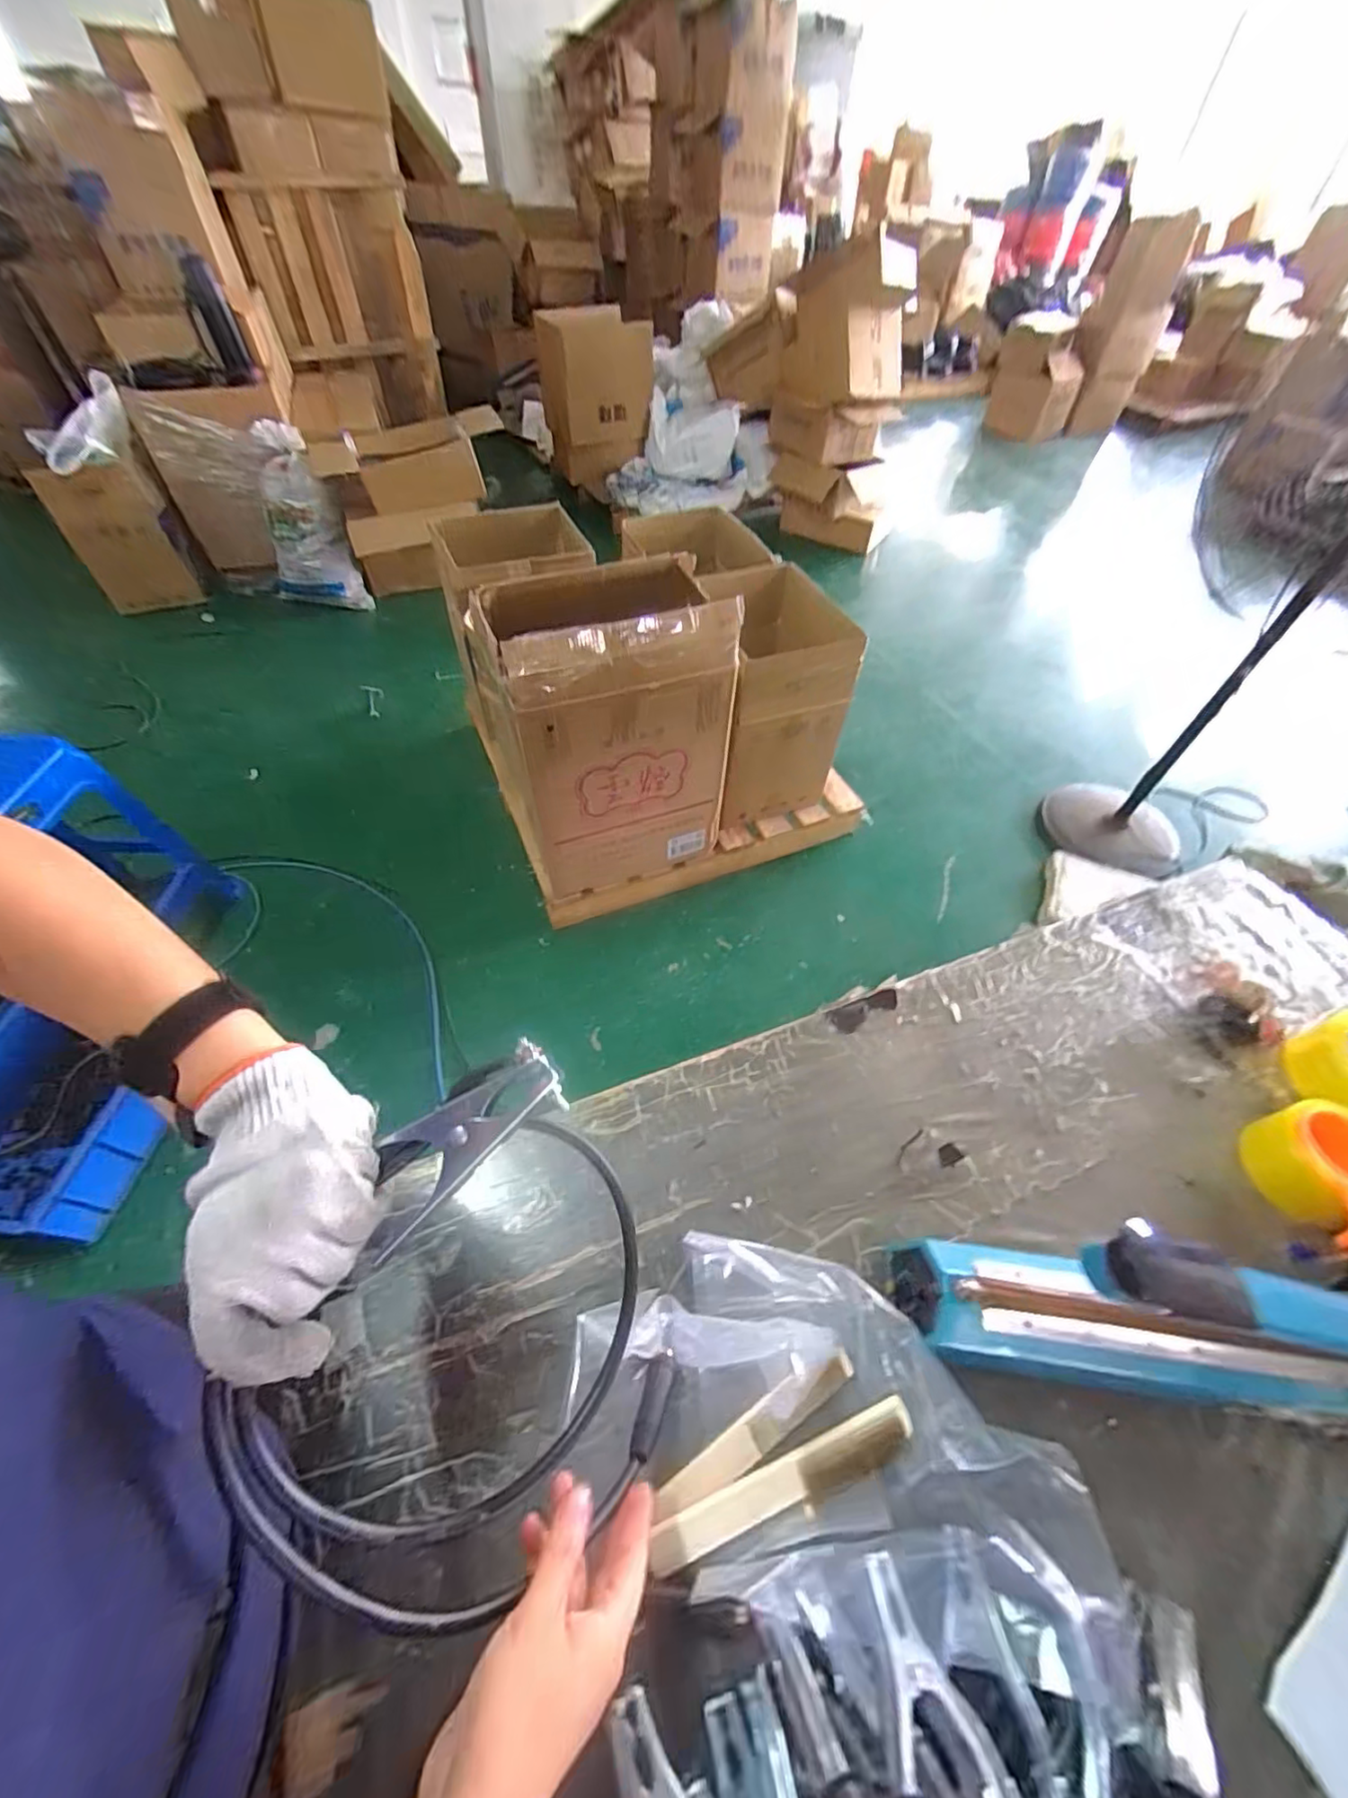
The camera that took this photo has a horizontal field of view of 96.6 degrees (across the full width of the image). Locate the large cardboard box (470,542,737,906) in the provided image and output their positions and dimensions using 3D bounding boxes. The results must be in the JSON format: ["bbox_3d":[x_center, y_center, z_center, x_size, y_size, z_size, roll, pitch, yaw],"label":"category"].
[{"bbox_3d":[-0.152,-0.376,1.402,0.454,0.661,0.316,-19,55,-17],"label":"large cardboard box"}]

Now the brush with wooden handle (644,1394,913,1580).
[{"bbox_3d":[0.081,0.408,0.416,0.196,0.020,0.030,-15,54,-14],"label":"brush with wooden handle"}]

